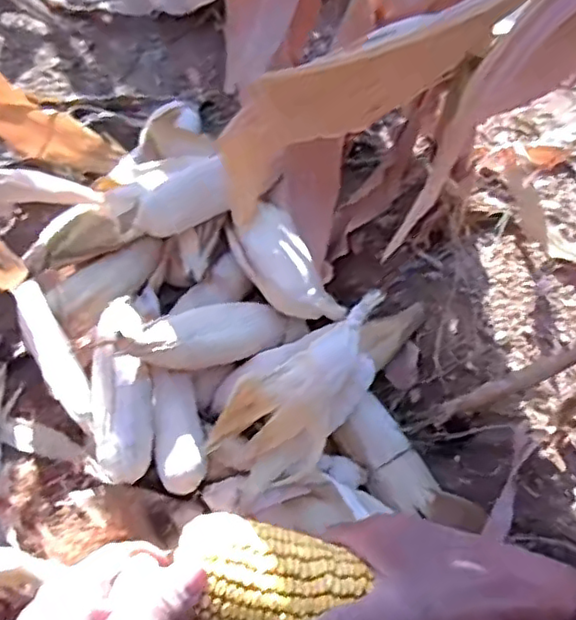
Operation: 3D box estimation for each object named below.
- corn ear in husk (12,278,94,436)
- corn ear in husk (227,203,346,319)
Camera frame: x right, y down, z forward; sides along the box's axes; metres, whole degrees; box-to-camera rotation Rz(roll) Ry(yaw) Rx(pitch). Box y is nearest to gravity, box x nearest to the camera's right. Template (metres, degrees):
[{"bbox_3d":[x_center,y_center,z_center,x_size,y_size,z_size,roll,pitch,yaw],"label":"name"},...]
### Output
[{"bbox_3d":[-0.278,0.052,0.748,0.041,0.033,0.202,-28,63,-17],"label":"corn ear in husk"},{"bbox_3d":[-0.010,-0.058,0.817,0.080,0.053,0.202,-23,61,-14],"label":"corn ear in husk"}]

